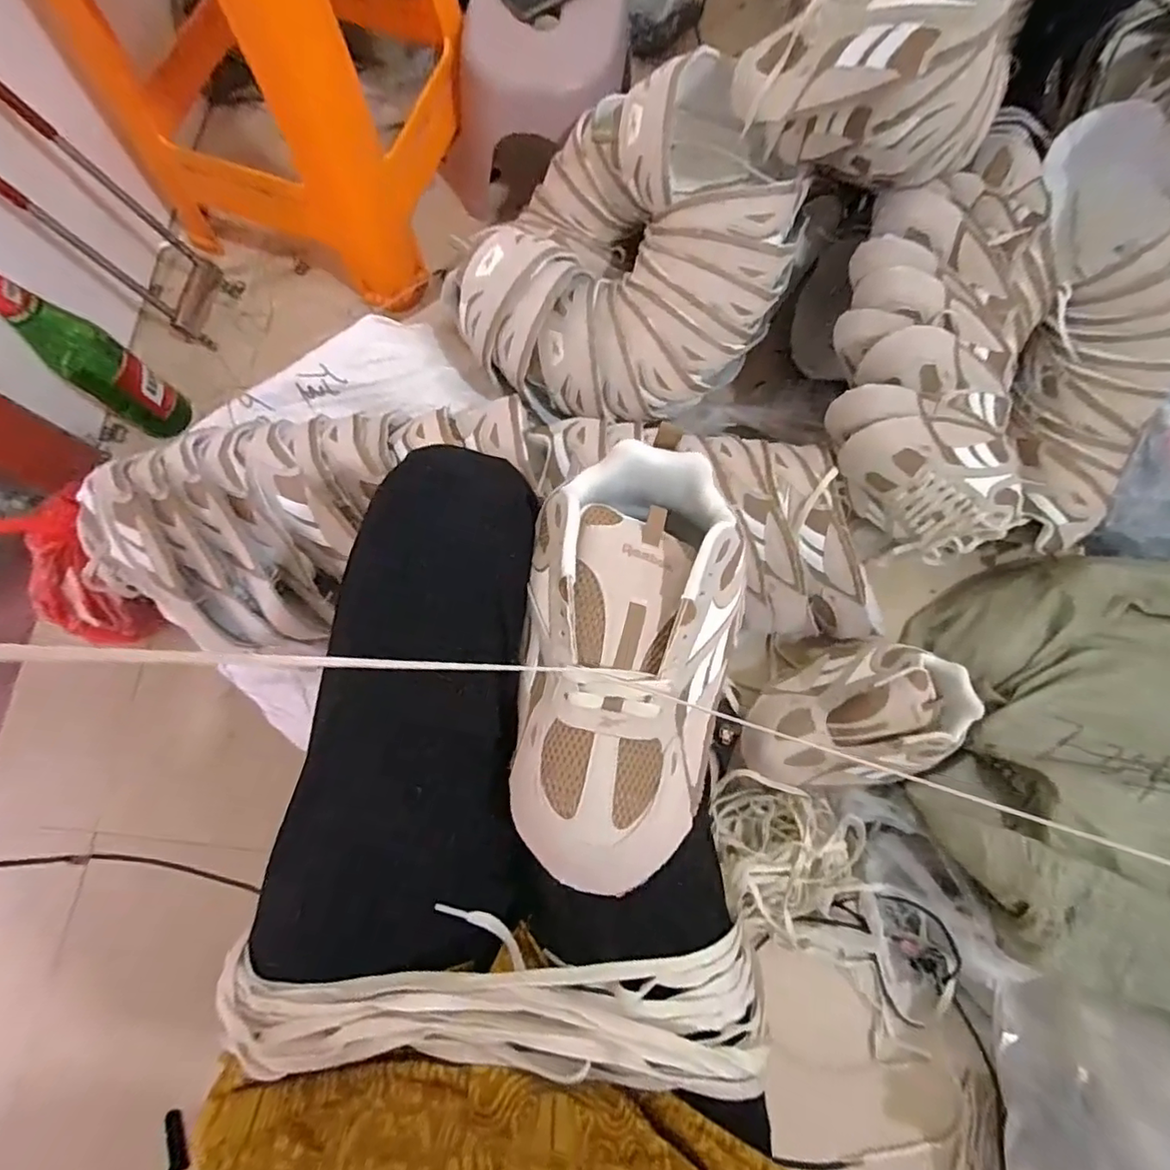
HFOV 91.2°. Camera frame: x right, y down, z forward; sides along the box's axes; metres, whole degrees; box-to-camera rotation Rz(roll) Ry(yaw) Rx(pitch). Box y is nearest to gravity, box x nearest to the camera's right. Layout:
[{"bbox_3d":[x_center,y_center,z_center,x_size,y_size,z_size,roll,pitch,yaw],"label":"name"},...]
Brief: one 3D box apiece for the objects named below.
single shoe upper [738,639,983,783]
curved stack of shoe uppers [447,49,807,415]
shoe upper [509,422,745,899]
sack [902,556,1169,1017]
[{"bbox_3d":[0.303,0.129,0.621,0.252,0.082,0.146,-6,77,-2],"label":"single shoe upper"},{"bbox_3d":[0.066,-0.387,0.658,0.322,0.134,0.395,19,77,4],"label":"curved stack of shoe uppers"},{"bbox_3d":[0.026,0.036,0.326,0.122,0.062,0.249,10,77,2],"label":"shoe upper"},{"bbox_3d":[0.700,0.232,0.619,0.637,0.166,0.455,20,77,4],"label":"sack"}]

